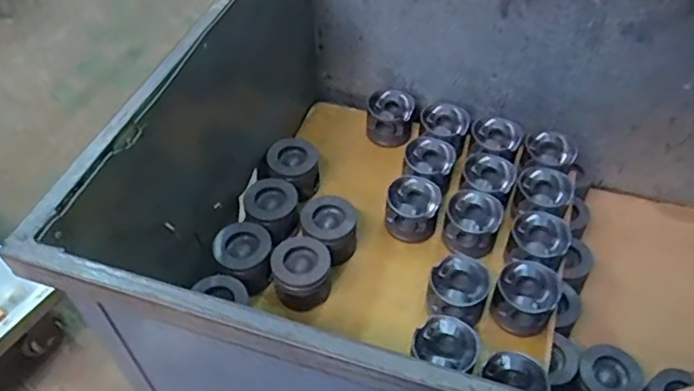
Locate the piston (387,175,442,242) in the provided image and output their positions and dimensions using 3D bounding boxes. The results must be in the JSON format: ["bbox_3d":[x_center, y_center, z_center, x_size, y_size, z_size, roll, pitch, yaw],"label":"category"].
[{"bbox_3d":[0.110,0.022,0.998,0.090,0.073,0.096,10,50,8],"label":"piston"}]

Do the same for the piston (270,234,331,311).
[{"bbox_3d":[-0.071,0.117,0.922,0.087,0.076,0.097,-3,50,-3],"label":"piston"}]

